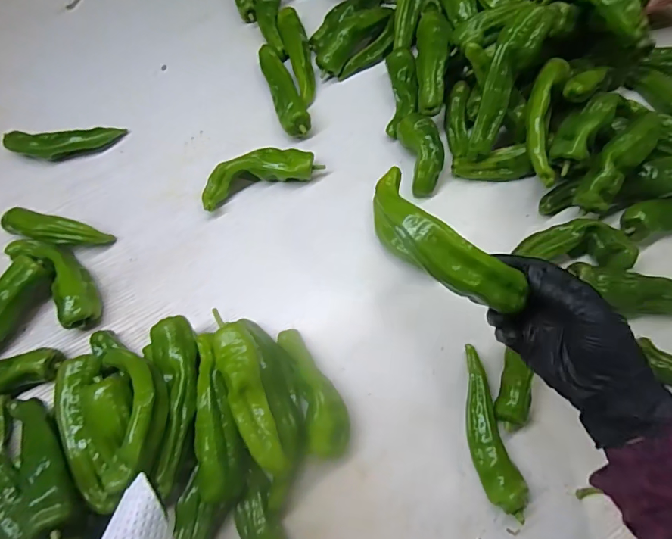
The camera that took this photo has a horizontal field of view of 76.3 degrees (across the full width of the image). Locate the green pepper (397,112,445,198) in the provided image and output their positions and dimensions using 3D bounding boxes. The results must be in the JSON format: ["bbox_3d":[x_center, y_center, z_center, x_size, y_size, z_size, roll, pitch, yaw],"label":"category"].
[{"bbox_3d":[0.110,-0.146,0.531,0.047,0.042,0.106,-10,85,-4],"label":"green pepper"}]

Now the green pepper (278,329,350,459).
[{"bbox_3d":[-0.022,0.122,0.445,0.045,0.037,0.134,-18,69,-4],"label":"green pepper"}]

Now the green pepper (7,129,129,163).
[{"bbox_3d":[-0.367,-0.170,0.579,0.155,0.026,0.043,-7,69,0],"label":"green pepper"}]

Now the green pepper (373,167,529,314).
[{"bbox_3d":[0.080,-0.022,0.325,0.143,0.029,0.057,41,74,14],"label":"green pepper"}]

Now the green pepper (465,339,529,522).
[{"bbox_3d":[0.147,0.158,0.427,0.037,0.042,0.155,-13,69,-2],"label":"green pepper"}]

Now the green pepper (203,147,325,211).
[{"bbox_3d":[-0.099,-0.123,0.546,0.149,0.042,0.047,-21,70,-5],"label":"green pepper"}]

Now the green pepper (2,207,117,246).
[{"bbox_3d":[-0.342,-0.047,0.518,0.121,0.042,0.031,11,70,4],"label":"green pepper"}]

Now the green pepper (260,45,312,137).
[{"bbox_3d":[-0.070,-0.246,0.592,0.037,0.035,0.153,-18,69,-4],"label":"green pepper"}]

